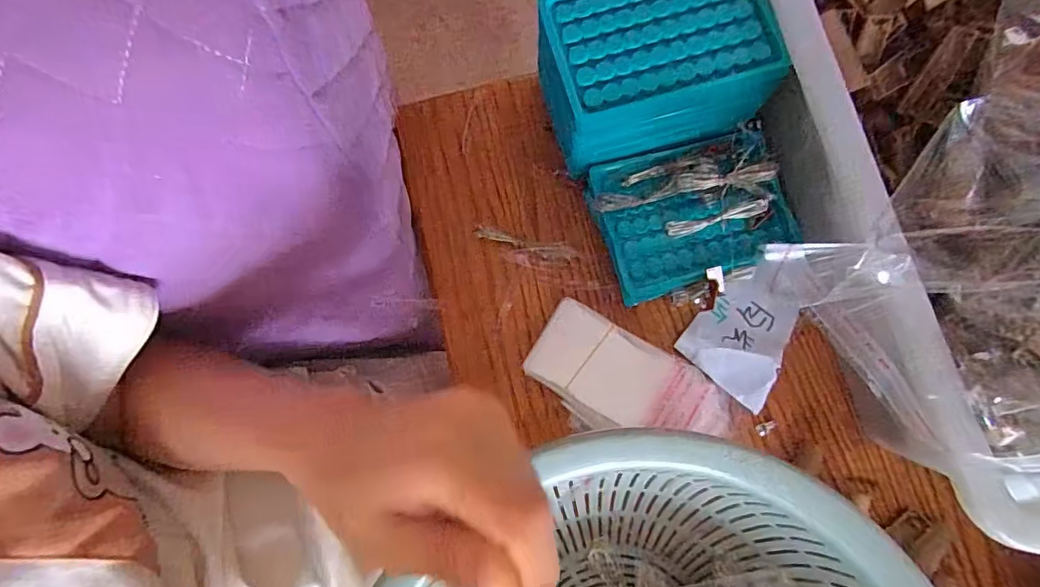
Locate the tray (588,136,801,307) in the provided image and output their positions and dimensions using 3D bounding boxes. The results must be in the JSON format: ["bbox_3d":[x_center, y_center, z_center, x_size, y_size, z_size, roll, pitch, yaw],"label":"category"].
[{"bbox_3d":[0.121,-0.058,0.360,0.126,0.027,0.095,-17,80,-3],"label":"tray"}]

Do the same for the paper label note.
[{"bbox_3d":[0.167,0.020,0.369,0.067,0.006,0.102,37,82,6],"label":"paper label note"}]

